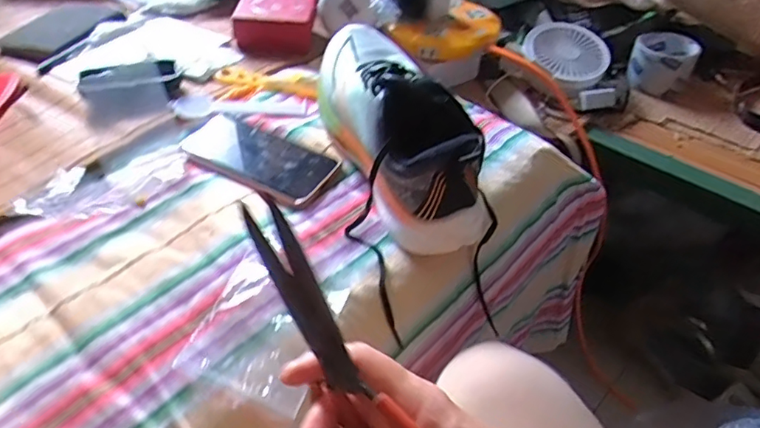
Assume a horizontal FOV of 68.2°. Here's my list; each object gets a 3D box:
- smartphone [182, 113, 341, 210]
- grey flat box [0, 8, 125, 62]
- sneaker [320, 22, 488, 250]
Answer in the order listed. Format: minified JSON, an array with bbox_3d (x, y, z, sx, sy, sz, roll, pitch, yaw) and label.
[{"bbox_3d":[-0.129,-0.061,0.582,0.170,0.010,0.081,23,48,23],"label":"smartphone"},{"bbox_3d":[-0.444,-0.259,0.783,0.109,0.018,0.158,17,46,17],"label":"grey flat box"},{"bbox_3d":[0.013,-0.096,0.544,0.099,0.099,0.276,-18,46,-18],"label":"sneaker"}]

